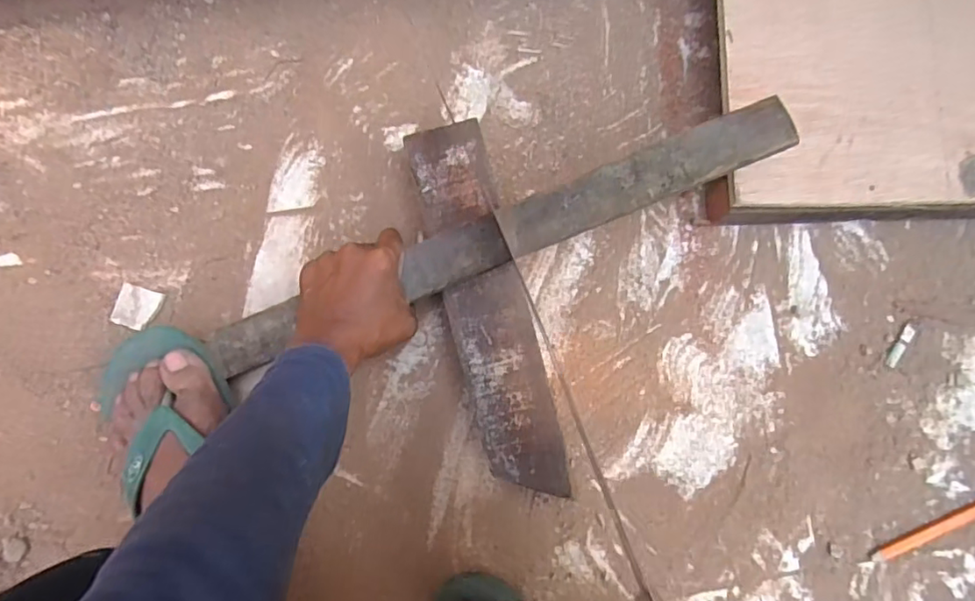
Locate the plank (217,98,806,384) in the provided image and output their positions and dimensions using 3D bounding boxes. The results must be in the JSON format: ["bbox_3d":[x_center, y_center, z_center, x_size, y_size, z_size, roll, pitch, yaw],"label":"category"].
[{"bbox_3d":[0.002,-0.046,0.458,0.486,0.009,0.042,-22,86,6],"label":"plank"}]

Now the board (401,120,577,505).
[{"bbox_3d":[0.001,0.005,0.485,0.068,0.009,0.321,-15,85,-4],"label":"board"}]

